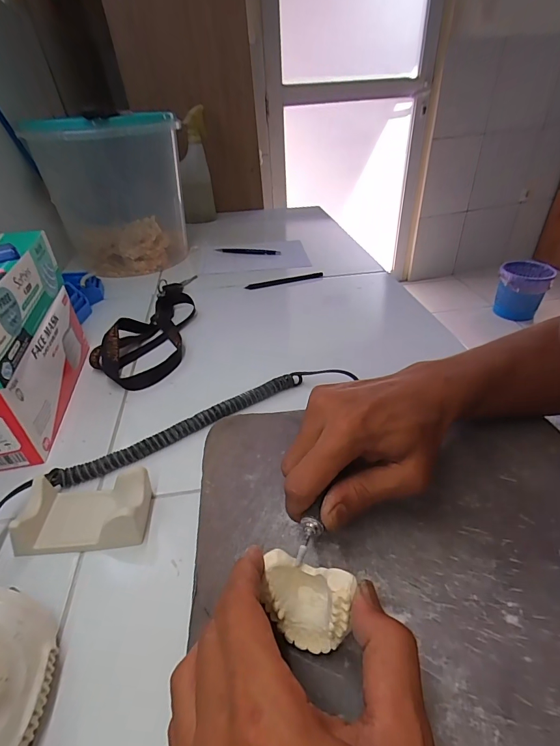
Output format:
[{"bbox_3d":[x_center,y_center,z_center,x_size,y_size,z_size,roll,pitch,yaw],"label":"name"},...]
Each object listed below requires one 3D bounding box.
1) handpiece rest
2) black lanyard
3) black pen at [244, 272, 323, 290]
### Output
[{"bbox_3d":[-0.142,0.101,0.277,0.093,0.034,0.048,-4,37,0],"label":"handpiece rest"},{"bbox_3d":[-0.172,-0.080,0.521,0.097,0.034,0.287,-3,37,0],"label":"black lanyard"},{"bbox_3d":[0.008,-0.156,0.631,0.135,0.007,0.015,-12,38,-12],"label":"black pen"}]

